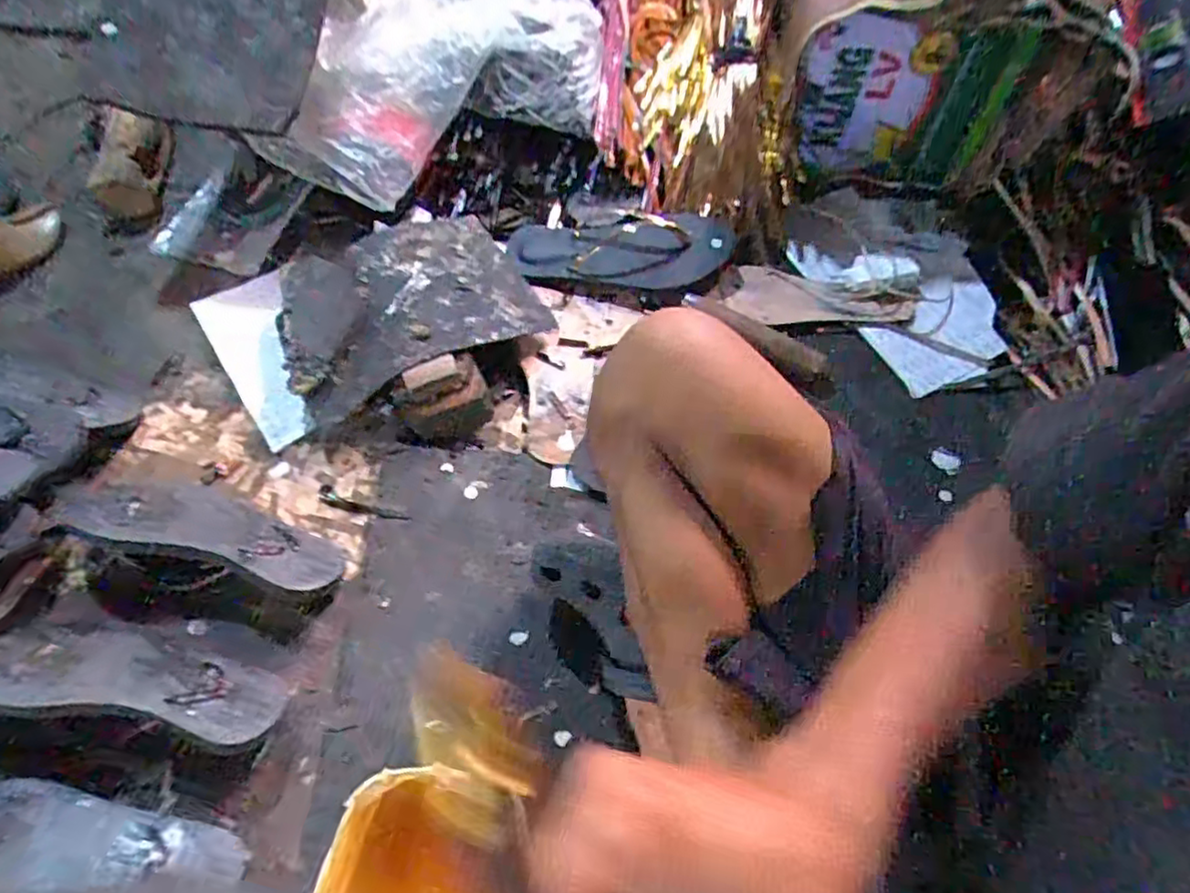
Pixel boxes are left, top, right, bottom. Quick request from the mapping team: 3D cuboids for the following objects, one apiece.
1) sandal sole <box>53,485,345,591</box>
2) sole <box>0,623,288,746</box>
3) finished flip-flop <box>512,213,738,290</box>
[{"bbox_3d":[-0.346,0.072,0.587,0.256,0.022,0.093,16,26,4],"label":"sandal sole"},{"bbox_3d":[-0.360,0.182,0.515,0.231,0.020,0.086,8,28,-6],"label":"sole"},{"bbox_3d":[0.029,-0.223,0.761,0.255,0.050,0.084,0,79,5],"label":"finished flip-flop"}]

